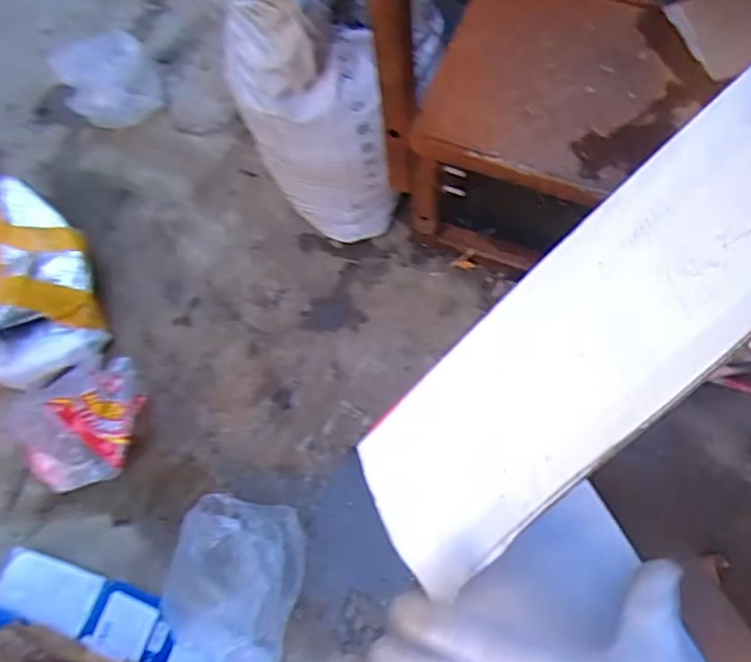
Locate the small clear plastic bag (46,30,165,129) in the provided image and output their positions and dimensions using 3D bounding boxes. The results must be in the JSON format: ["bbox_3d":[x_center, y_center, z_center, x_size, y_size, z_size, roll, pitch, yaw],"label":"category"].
[{"bbox_3d":[-0.532,-0.505,1.321,0.172,0.109,0.197,-27,70,-7],"label":"small clear plastic bag"}]

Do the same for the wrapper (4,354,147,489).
[{"bbox_3d":[-0.465,0.138,1.042,0.163,0.142,0.212,-2,69,2],"label":"wrapper"}]

